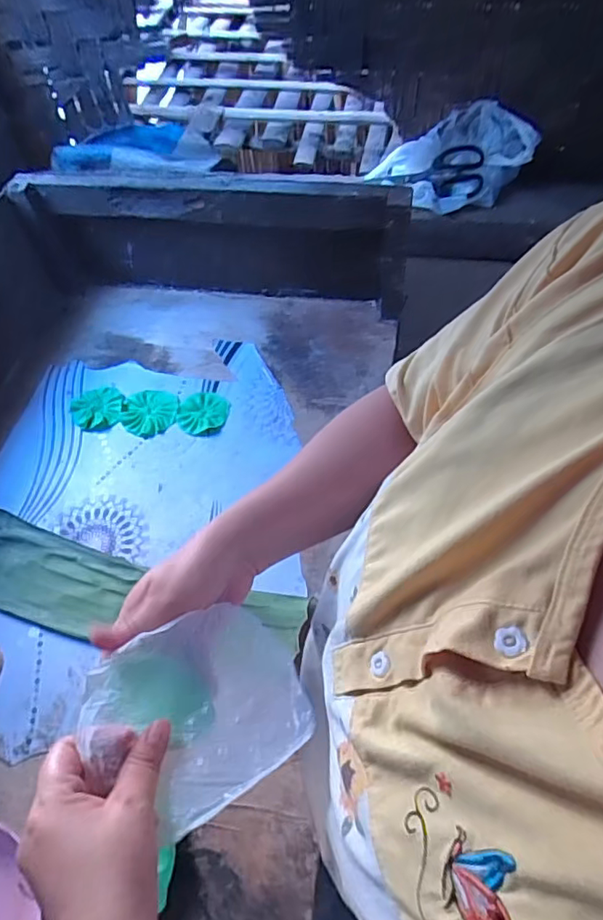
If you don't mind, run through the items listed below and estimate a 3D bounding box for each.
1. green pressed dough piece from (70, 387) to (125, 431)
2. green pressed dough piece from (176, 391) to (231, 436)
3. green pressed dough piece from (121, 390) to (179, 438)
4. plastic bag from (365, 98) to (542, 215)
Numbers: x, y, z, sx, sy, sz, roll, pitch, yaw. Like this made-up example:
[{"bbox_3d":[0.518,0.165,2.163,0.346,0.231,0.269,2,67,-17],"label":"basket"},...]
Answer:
[{"bbox_3d":[-0.279,-0.071,0.774,0.070,0.004,0.072,-15,56,-5],"label":"green pressed dough piece"},{"bbox_3d":[-0.133,-0.064,0.759,0.069,0.004,0.072,-2,56,4],"label":"green pressed dough piece"},{"bbox_3d":[-0.205,-0.065,0.763,0.074,0.009,0.072,-3,56,3],"label":"green pressed dough piece"},{"bbox_3d":[0.197,-0.409,0.773,0.214,0.096,0.078,9,58,10],"label":"plastic bag"}]

